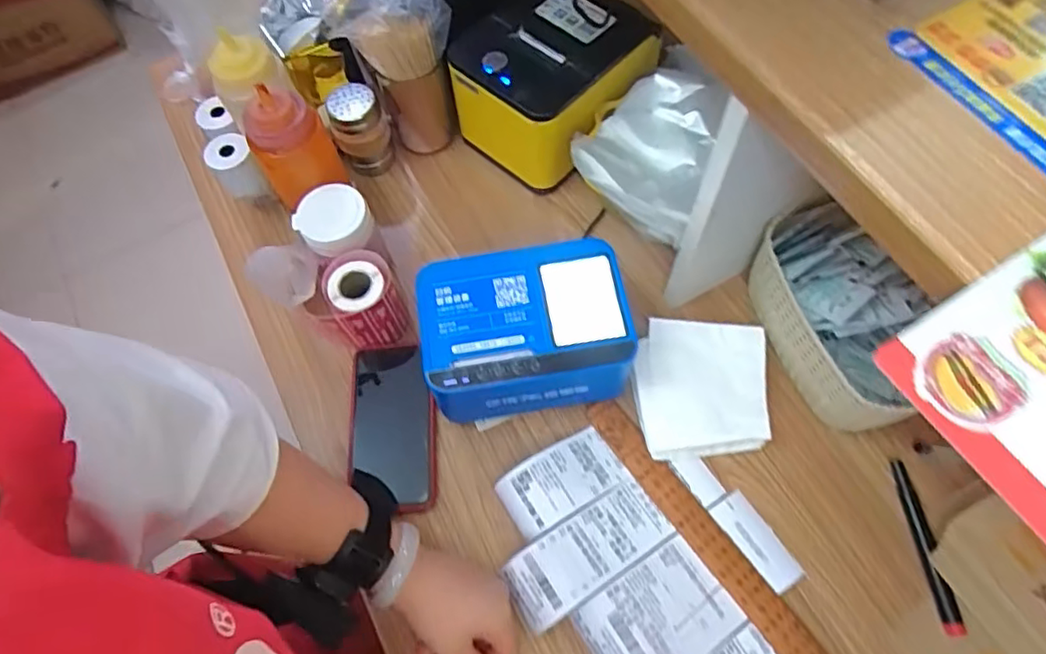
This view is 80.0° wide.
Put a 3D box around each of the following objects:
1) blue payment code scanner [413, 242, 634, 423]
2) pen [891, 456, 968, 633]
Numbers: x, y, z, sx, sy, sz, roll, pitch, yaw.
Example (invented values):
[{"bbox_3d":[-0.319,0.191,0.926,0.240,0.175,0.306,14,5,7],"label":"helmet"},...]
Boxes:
[{"bbox_3d":[0.000,0.002,0.547,0.171,0.081,0.129,-9,65,-1],"label":"blue payment code scanner"},{"bbox_3d":[0.324,0.173,0.498,0.016,0.011,0.131,-4,65,1],"label":"pen"}]

